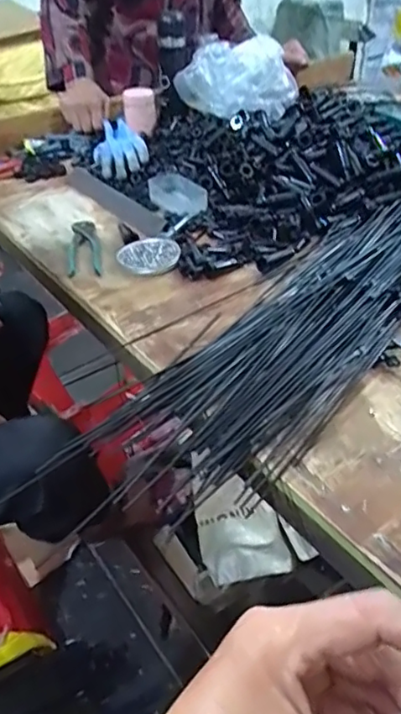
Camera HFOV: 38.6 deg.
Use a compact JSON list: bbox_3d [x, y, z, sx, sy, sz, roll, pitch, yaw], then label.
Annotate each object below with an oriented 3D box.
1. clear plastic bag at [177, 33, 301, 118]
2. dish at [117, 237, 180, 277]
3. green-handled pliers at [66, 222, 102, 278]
[{"bbox_3d":[0.077,-0.575,1.197,0.202,0.136,0.181,-31,46,-32],"label":"clear plastic bag"},{"bbox_3d":[-0.076,-0.148,0.838,0.089,0.015,0.095,-2,37,1],"label":"dish"},{"bbox_3d":[-0.176,-0.165,0.864,0.048,0.016,0.155,-7,38,-5],"label":"green-handled pliers"}]

